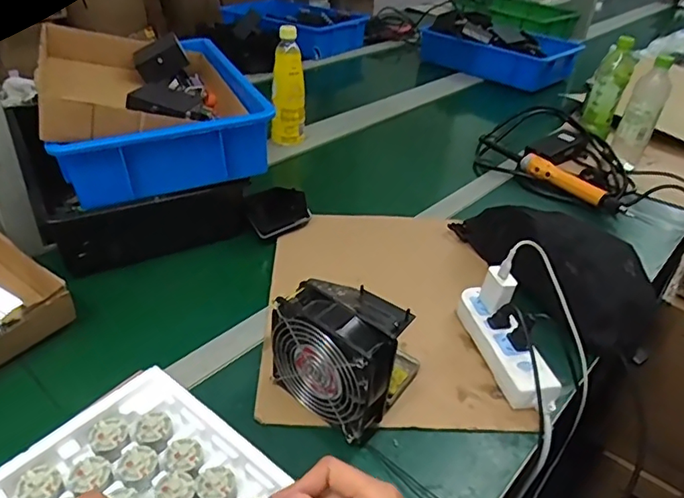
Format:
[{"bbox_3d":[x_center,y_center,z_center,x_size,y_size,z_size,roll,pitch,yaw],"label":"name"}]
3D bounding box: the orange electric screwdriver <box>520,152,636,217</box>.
[{"bbox_3d":[0.416,-0.116,0.960,0.035,0.044,0.207,-28,46,-36],"label":"orange electric screwdriver"}]

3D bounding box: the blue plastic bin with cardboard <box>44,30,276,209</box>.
[{"bbox_3d":[-0.282,-0.228,0.814,0.259,0.109,0.398,-10,38,-19],"label":"blue plastic bin with cardboard"}]

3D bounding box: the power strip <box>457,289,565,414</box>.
[{"bbox_3d":[0.190,0.112,0.623,0.056,0.035,0.176,-8,37,-16],"label":"power strip"}]

